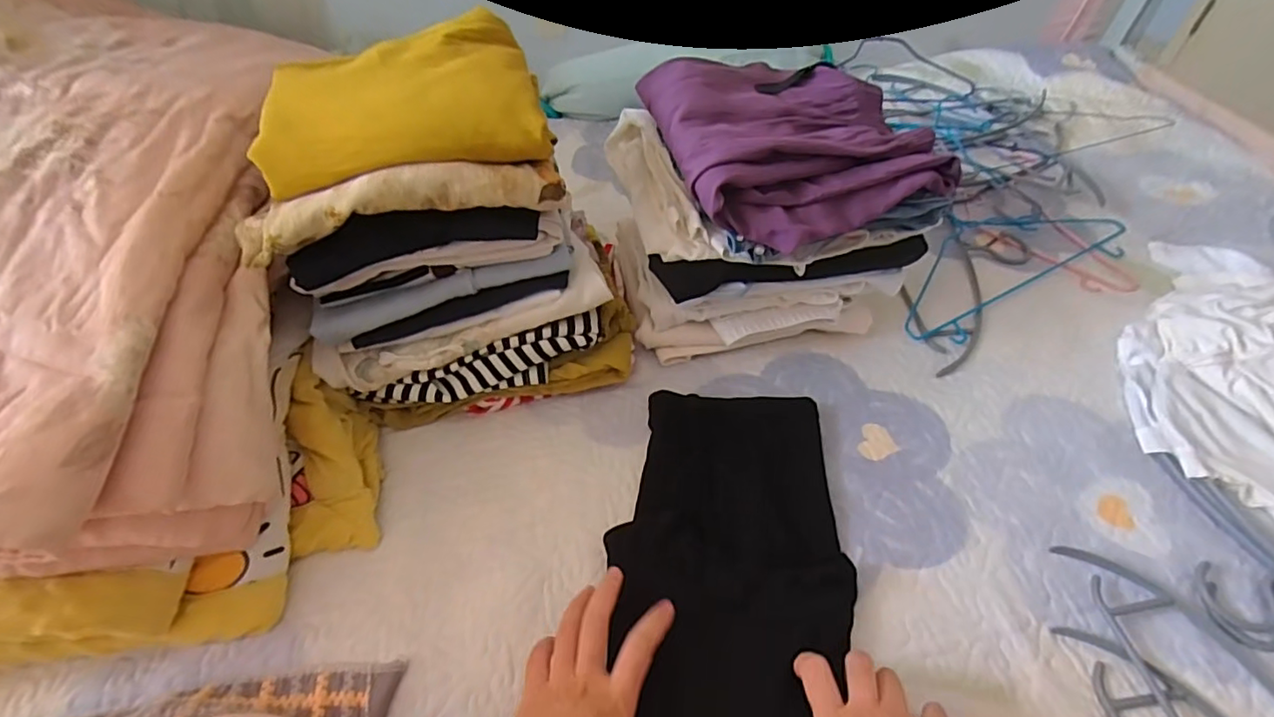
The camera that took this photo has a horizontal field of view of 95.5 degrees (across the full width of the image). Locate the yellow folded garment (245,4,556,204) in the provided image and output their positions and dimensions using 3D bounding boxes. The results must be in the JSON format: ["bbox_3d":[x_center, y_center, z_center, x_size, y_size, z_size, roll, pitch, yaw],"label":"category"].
[{"bbox_3d":[-0.195,-0.213,0.488,0.218,0.062,0.165,-10,49,-10],"label":"yellow folded garment"}]

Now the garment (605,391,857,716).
[{"bbox_3d":[0.079,0.158,0.476,0.181,0.034,0.320,3,41,5],"label":"garment"}]

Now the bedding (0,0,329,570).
[{"bbox_3d":[-0.549,-0.128,0.518,0.417,0.209,0.672,-10,49,-10],"label":"bedding"}]

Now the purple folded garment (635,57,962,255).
[{"bbox_3d":[0.146,-0.221,0.563,0.248,0.071,0.234,-15,50,-15],"label":"purple folded garment"}]

